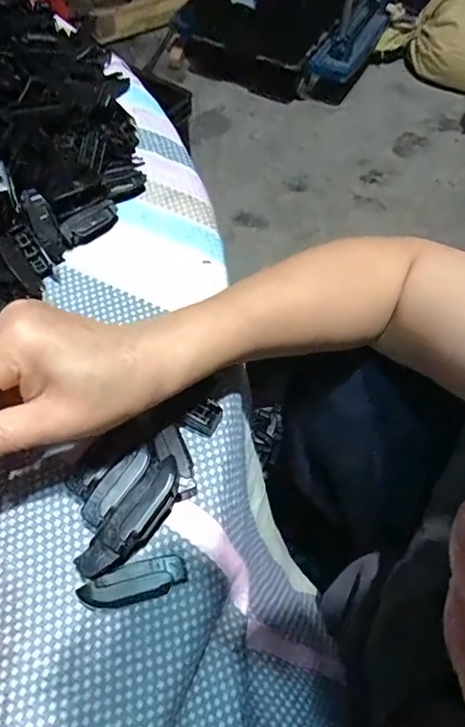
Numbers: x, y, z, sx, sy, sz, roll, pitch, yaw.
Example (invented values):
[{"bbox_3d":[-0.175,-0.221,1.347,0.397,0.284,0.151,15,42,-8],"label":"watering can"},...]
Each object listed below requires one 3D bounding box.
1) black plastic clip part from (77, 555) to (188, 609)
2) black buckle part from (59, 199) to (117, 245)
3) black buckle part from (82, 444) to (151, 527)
[{"bbox_3d":[-0.051,0.113,0.256,0.054,0.007,0.018,-11,62,-7],"label":"black plastic clip part"},{"bbox_3d":[-0.107,-0.105,0.378,0.013,0.020,0.047,41,68,19],"label":"black buckle part"},{"bbox_3d":[-0.064,0.067,0.279,0.015,0.004,0.050,35,67,17],"label":"black buckle part"}]

